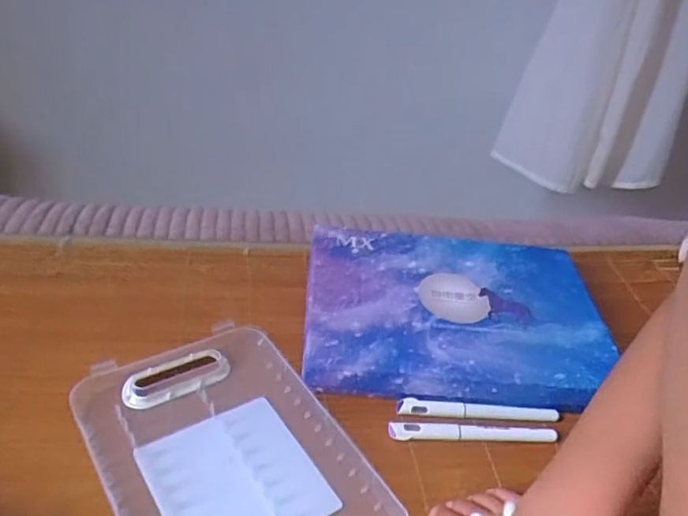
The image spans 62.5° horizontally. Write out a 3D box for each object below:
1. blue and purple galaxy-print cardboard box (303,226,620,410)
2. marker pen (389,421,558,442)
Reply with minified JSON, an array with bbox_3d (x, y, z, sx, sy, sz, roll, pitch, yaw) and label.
[{"bbox_3d":[0.098,0.045,0.510,0.258,0.024,0.179,5,40,-4],"label":"blue and purple galaxy-print cardboard box"},{"bbox_3d":[0.099,0.132,0.432,0.128,0.007,0.013,3,69,-8],"label":"marker pen"}]

